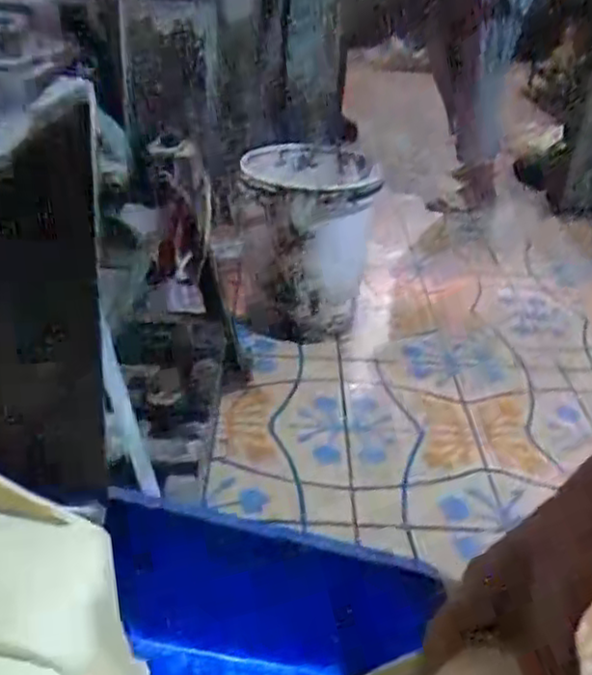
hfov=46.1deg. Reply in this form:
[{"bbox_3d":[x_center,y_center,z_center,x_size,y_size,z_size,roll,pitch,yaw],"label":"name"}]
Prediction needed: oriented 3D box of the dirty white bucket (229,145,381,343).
[{"bbox_3d":[0.008,-0.240,1.566,0.308,0.376,0.359,2,32,-2],"label":"dirty white bucket"}]

